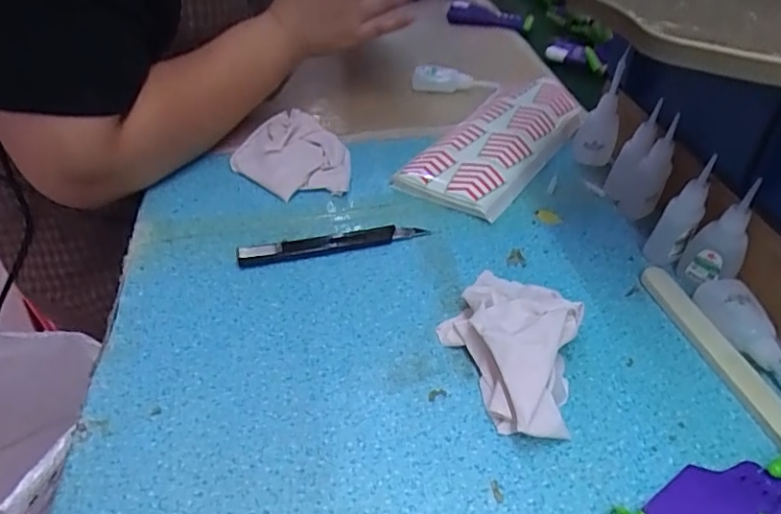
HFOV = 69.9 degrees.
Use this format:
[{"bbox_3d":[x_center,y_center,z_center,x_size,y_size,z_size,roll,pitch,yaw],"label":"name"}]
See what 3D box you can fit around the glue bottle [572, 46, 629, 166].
[{"bbox_3d":[0.189,-0.127,0.500,0.033,0.099,0.025,8,43,10],"label":"glue bottle"}]

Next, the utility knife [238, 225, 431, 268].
[{"bbox_3d":[-0.045,-0.012,0.435,0.143,0.011,0.016,-11,43,-10],"label":"utility knife"}]

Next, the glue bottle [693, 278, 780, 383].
[{"bbox_3d":[0.235,0.049,0.361,0.034,0.023,0.084,-10,43,-9],"label":"glue bottle"}]

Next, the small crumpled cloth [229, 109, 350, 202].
[{"bbox_3d":[-0.094,-0.096,0.527,0.084,0.026,0.135,-30,49,-28],"label":"small crumpled cloth"}]

